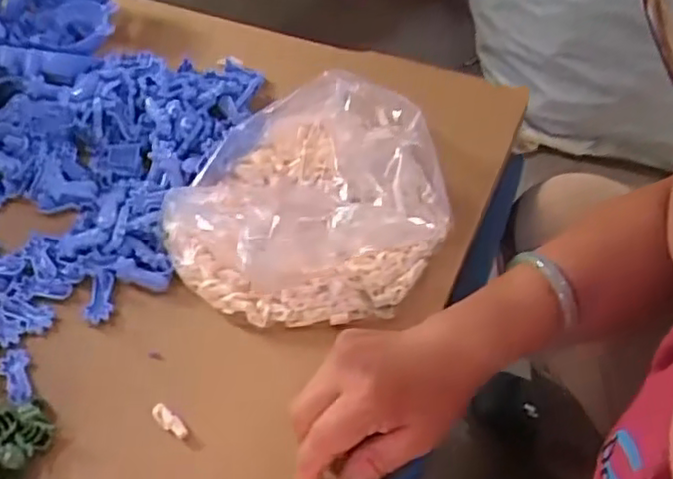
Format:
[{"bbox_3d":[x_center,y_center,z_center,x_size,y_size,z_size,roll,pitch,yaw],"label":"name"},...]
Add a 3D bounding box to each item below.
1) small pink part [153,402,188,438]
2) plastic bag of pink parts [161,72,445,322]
[{"bbox_3d":[-0.102,0.112,0.418,0.027,0.011,0.011,36,60,27],"label":"small pink part"},{"bbox_3d":[-0.023,-0.034,0.480,0.190,0.087,0.164,-11,51,-7],"label":"plastic bag of pink parts"}]

